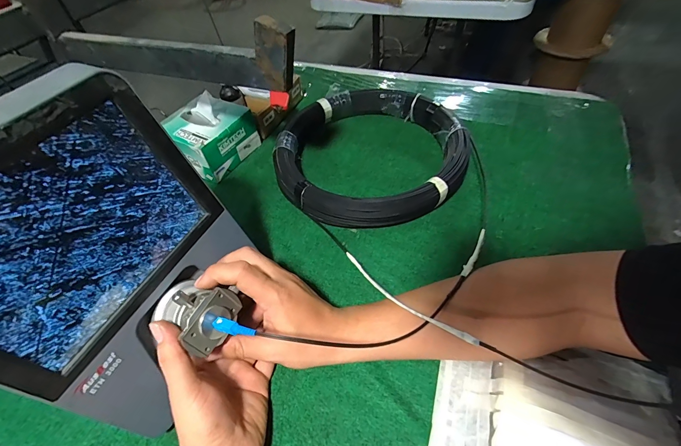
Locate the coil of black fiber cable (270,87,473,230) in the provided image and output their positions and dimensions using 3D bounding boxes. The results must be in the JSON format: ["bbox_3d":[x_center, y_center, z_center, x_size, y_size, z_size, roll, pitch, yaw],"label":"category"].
[{"bbox_3d":[0.042,-0.117,0.512,0.284,0.062,0.272,-6,49,3],"label":"coil of black fiber cable"}]

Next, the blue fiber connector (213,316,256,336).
[{"bbox_3d":[-0.087,0.084,0.259,0.044,0.006,0.011,-1,47,29],"label":"blue fiber connector"}]

